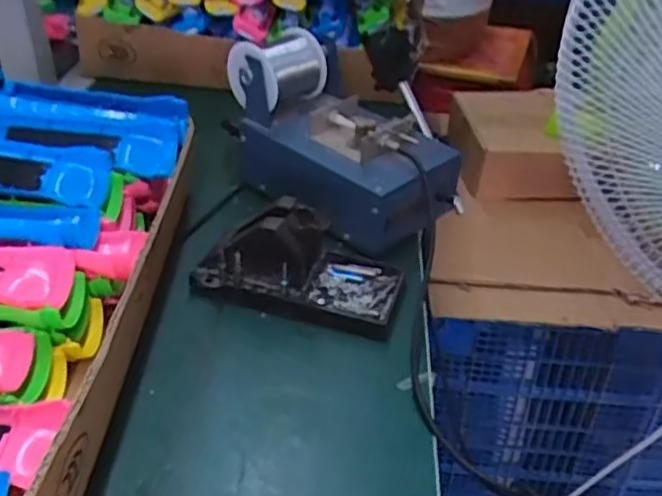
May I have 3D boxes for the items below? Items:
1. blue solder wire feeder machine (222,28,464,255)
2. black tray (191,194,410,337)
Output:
[{"bbox_3d":[0.010,-0.103,0.627,0.114,0.121,0.210,-28,47,-36],"label":"blue solder wire feeder machine"},{"bbox_3d":[-0.023,0.006,0.534,0.156,0.073,0.079,12,37,9],"label":"black tray"}]

